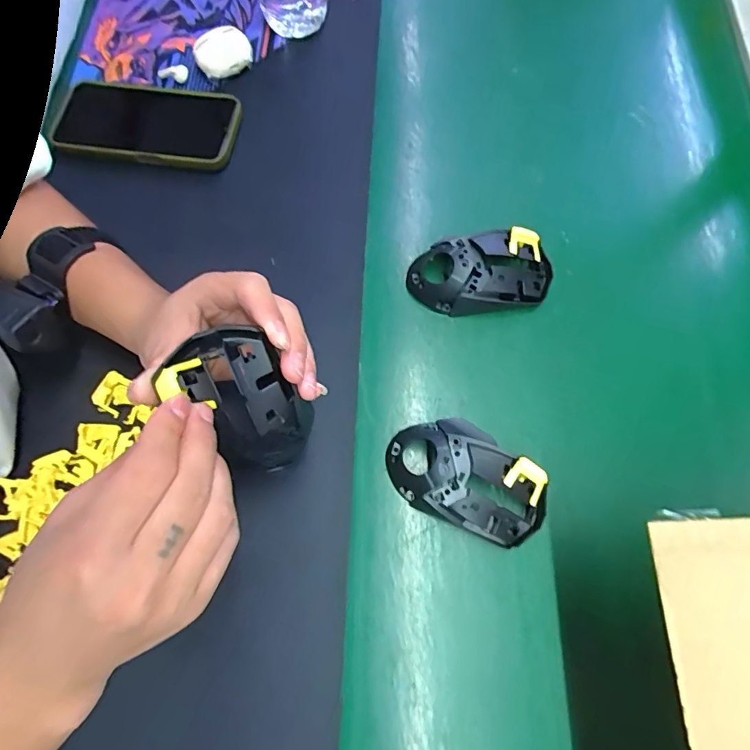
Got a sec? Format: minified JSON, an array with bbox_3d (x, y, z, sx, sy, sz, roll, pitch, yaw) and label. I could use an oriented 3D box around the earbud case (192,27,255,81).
[{"bbox_3d":[-0.145,-0.307,0.468,0.052,0.022,0.042,-20,73,-7],"label":"earbud case"}]

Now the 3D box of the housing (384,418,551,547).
[{"bbox_3d":[0.066,0.075,0.353,0.115,0.033,0.065,27,74,8],"label":"housing"}]

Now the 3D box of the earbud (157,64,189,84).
[{"bbox_3d":[-0.196,-0.291,0.471,0.032,0.011,0.014,8,72,3],"label":"earbud"}]

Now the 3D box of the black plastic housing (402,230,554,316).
[{"bbox_3d":[0.087,-0.082,0.402,0.115,0.031,0.061,-9,72,-3],"label":"black plastic housing"}]

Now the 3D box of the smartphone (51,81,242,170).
[{"bbox_3d":[-0.213,-0.231,0.451,0.170,0.017,0.086,6,72,2],"label":"smartphone"}]

